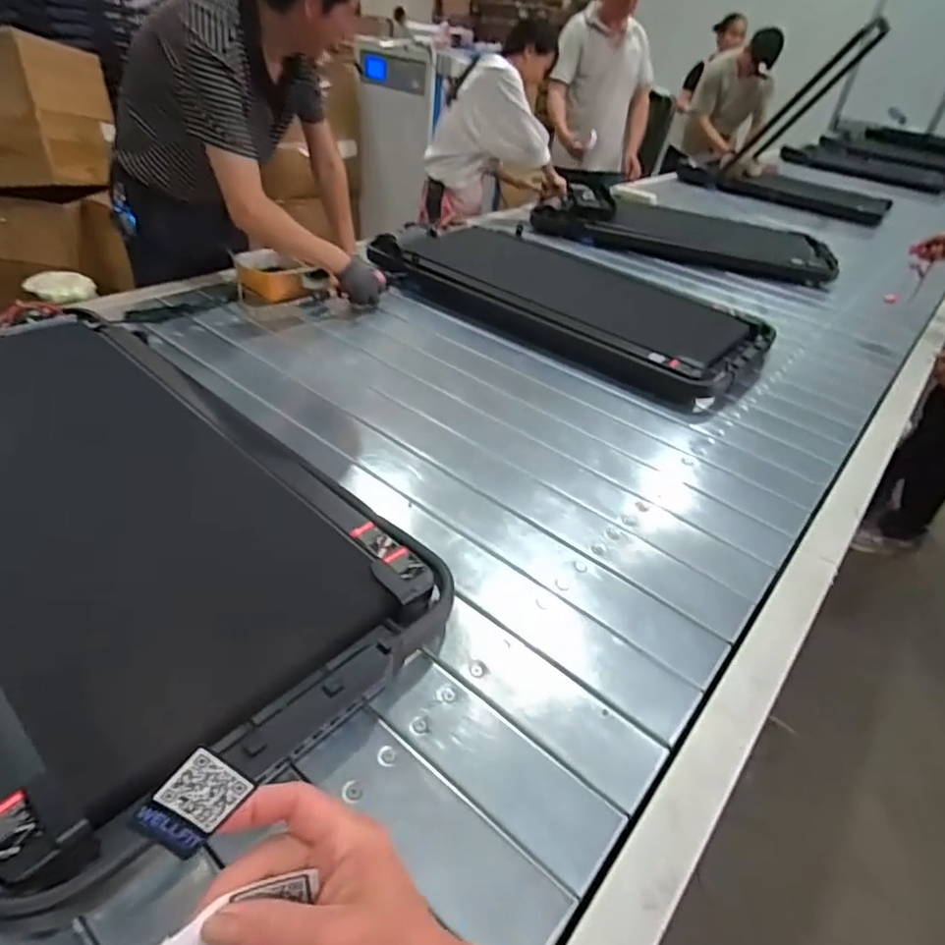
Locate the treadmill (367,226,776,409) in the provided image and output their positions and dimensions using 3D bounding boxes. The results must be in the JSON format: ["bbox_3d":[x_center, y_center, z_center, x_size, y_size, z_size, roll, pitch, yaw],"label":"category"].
[{"bbox_3d":[0.287,-0.537,1.830,1.137,0.095,0.584,29,42,27],"label":"treadmill"}]

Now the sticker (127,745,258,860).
[{"bbox_3d":[-0.126,0.149,0.274,0.033,0.047,0.004,43,-3,-15],"label":"sticker"}]

